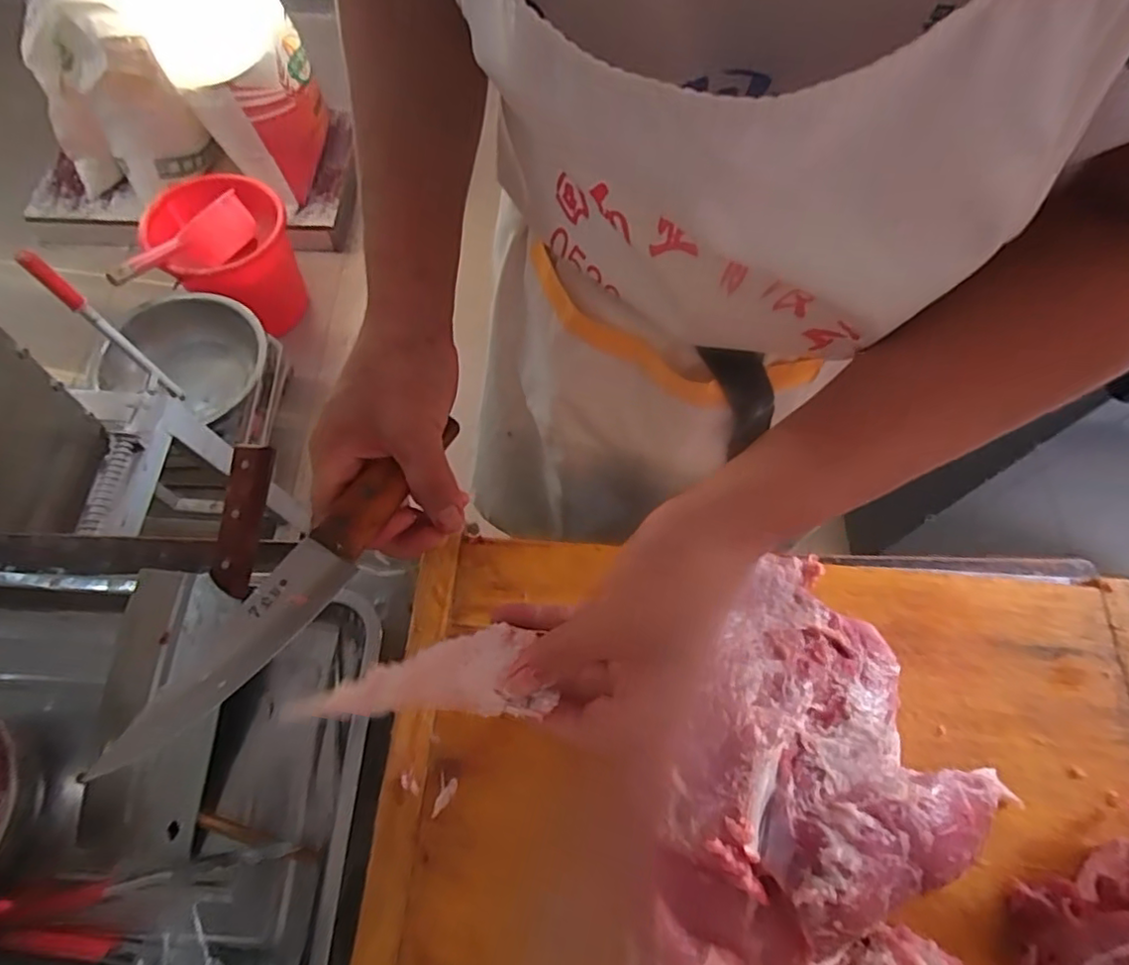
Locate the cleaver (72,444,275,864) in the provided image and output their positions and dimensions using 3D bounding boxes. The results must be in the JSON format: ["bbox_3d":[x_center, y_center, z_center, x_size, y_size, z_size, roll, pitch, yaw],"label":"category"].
[{"bbox_3d":[-0.289,0.120,0.463,0.101,0.026,0.303,12,81,4],"label":"cleaver"}]

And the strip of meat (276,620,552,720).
[{"bbox_3d":[-0.083,0.111,0.331,0.132,0.014,0.047,-12,65,1],"label":"strip of meat"}]

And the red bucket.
[{"bbox_3d":[-0.855,-0.563,1.550,0.311,0.255,0.344,7,64,1],"label":"red bucket"}]

